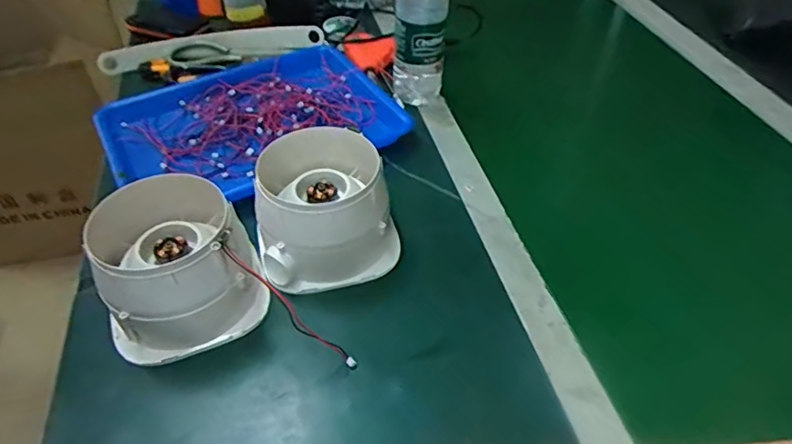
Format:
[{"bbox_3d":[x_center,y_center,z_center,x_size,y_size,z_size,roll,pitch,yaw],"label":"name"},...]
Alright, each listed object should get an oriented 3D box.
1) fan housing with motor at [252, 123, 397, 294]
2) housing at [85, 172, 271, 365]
[{"bbox_3d":[-0.072,-0.011,0.536,0.127,0.099,0.121,-11,46,-10],"label":"fan housing with motor"},{"bbox_3d":[-0.197,0.039,0.488,0.130,0.104,0.124,-18,47,-17],"label":"housing"}]

